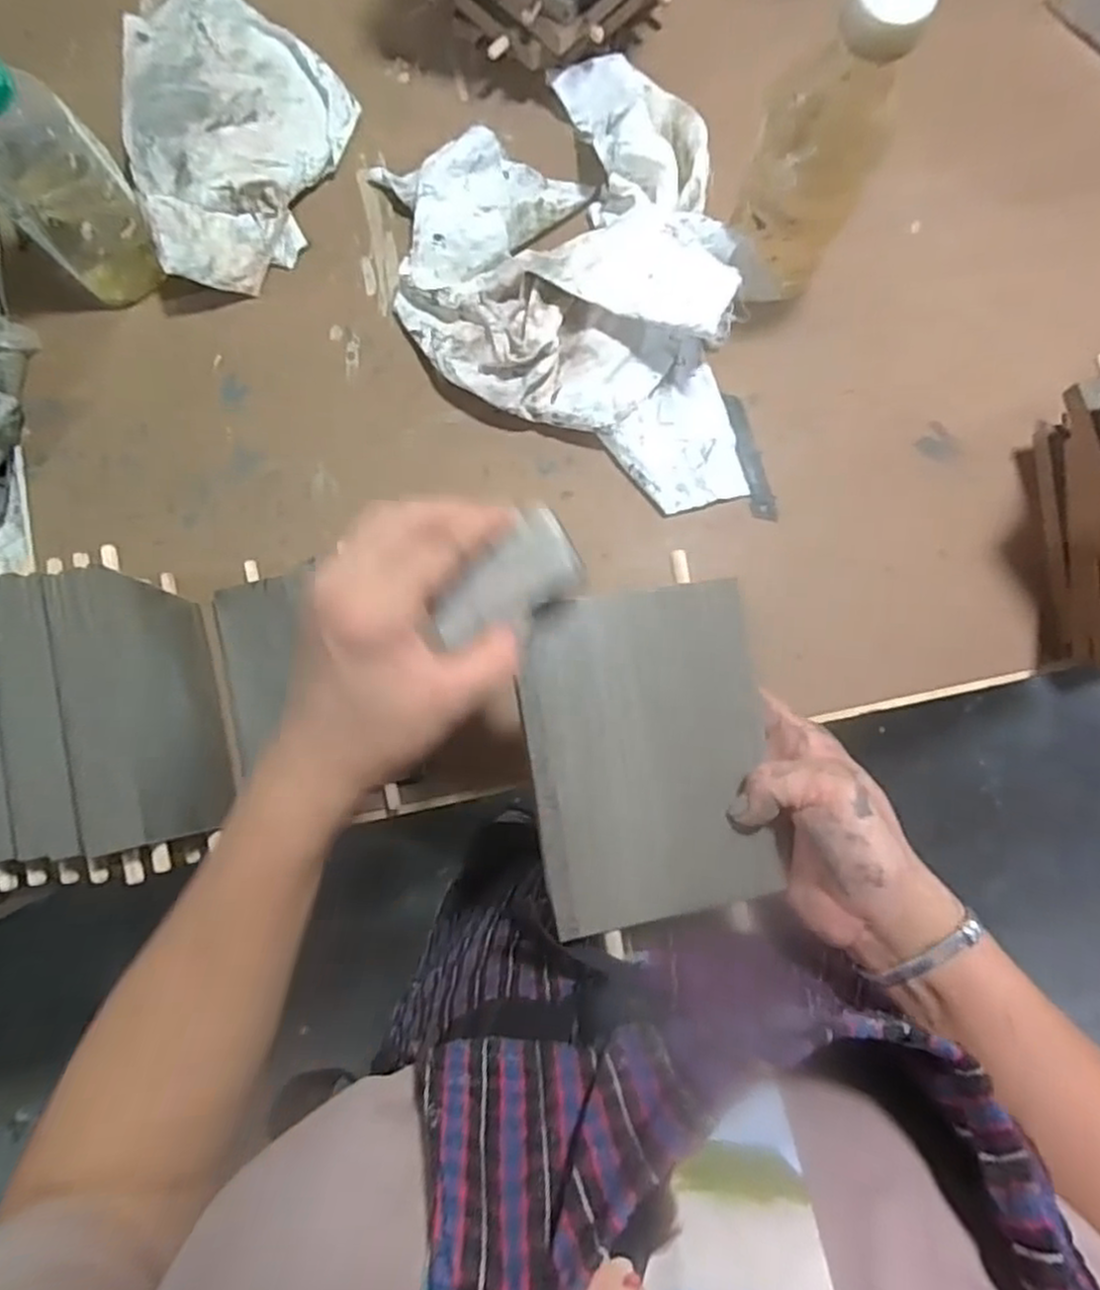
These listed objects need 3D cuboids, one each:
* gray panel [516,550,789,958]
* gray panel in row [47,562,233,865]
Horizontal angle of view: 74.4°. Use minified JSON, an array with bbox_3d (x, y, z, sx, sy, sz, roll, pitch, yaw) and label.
[{"bbox_3d":[0.047,0.050,0.340,0.113,0.007,0.153,-7,86,-11],"label":"gray panel"},{"bbox_3d":[-0.235,0.040,0.431,0.035,0.116,0.148,-16,82,-1],"label":"gray panel in row"}]

